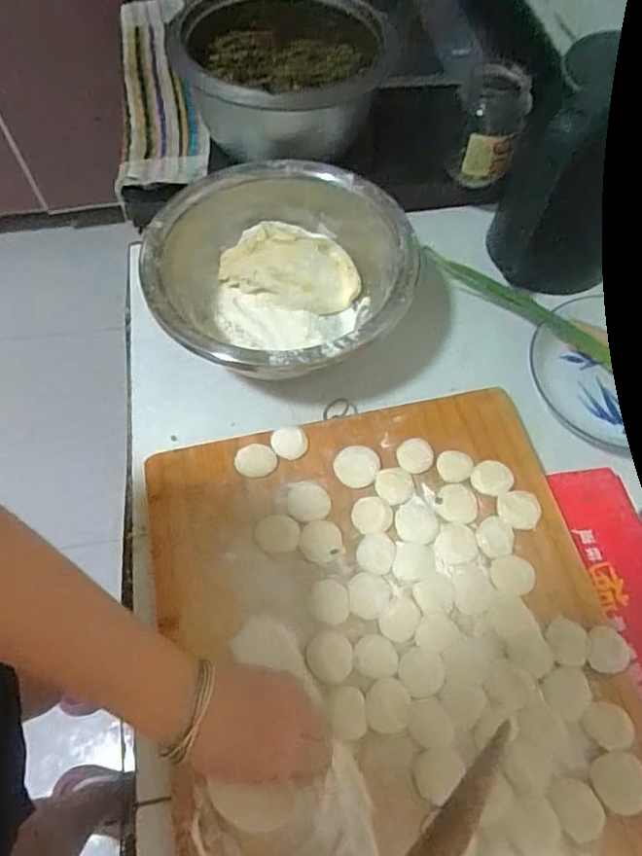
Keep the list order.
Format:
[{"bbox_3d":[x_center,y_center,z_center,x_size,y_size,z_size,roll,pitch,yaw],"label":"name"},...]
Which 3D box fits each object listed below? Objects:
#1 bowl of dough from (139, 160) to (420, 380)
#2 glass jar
[{"bbox_3d":[-0.040,-0.152,0.607,0.257,0.106,0.258,-1,63,2],"label":"bowl of dough"},{"bbox_3d":[0.189,-0.332,0.638,0.066,0.116,0.066,-1,63,2],"label":"glass jar"}]

